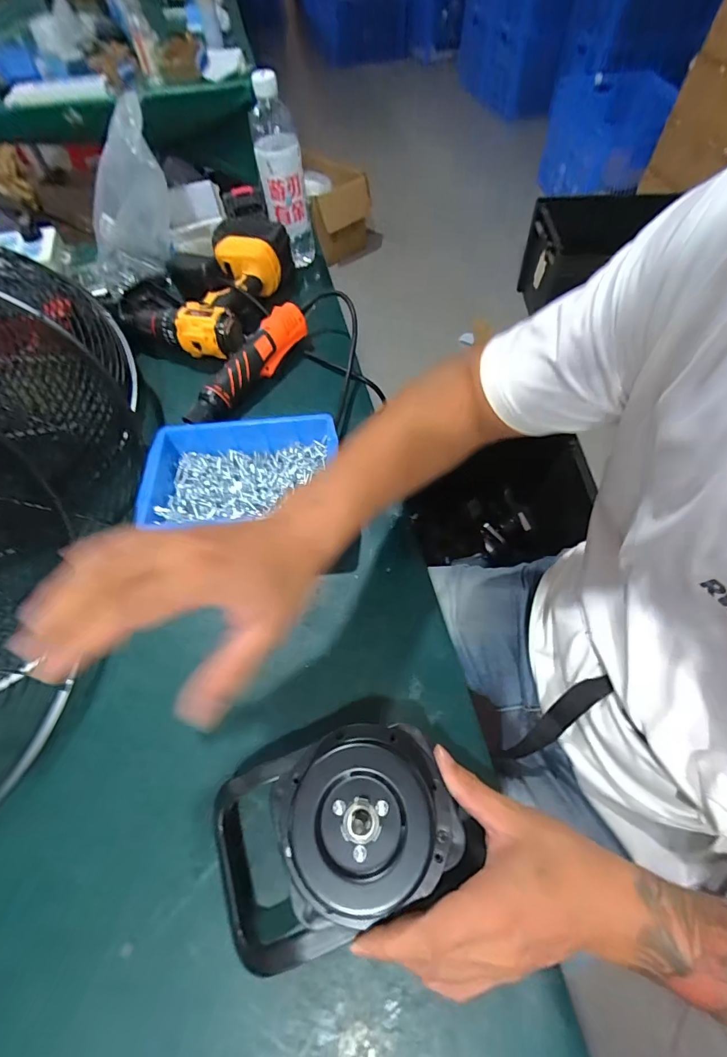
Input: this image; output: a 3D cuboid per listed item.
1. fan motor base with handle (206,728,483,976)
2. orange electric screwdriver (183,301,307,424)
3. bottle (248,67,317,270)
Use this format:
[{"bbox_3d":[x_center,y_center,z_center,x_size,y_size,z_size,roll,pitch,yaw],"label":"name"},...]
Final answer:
[{"bbox_3d":[-0.020,0.204,0.293,0.165,0.094,0.111,-19,60,-10],"label":"fan motor base with handle"},{"bbox_3d":[-0.153,-0.217,0.572,0.053,0.056,0.224,28,63,17],"label":"orange electric screwdriver"},{"bbox_3d":[-0.121,-0.533,0.660,0.070,0.220,0.070,-5,59,-2],"label":"bottle"}]

